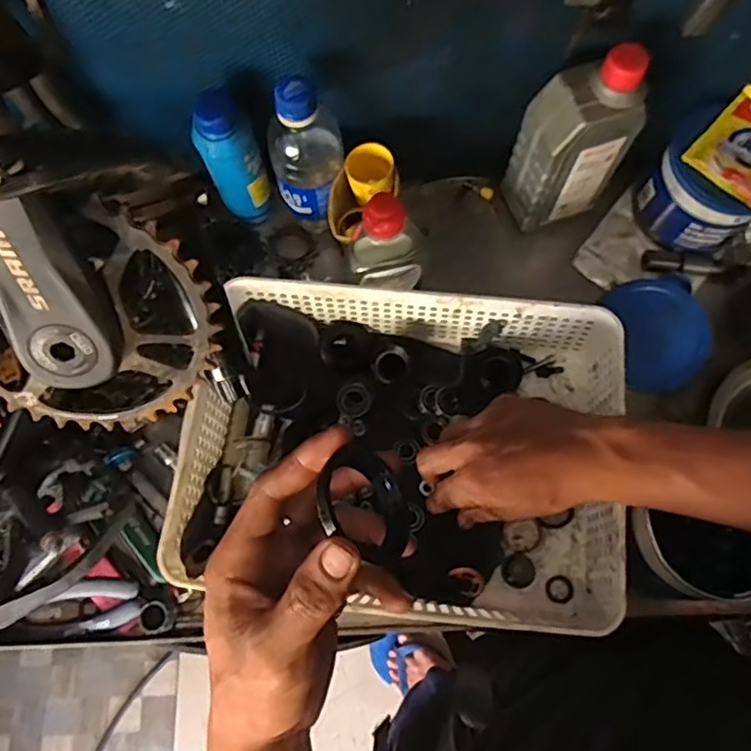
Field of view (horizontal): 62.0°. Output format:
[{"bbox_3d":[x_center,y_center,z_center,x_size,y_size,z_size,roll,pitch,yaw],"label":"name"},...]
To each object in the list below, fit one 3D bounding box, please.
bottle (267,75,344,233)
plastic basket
[{"bbox_3d":[-0.057,-0.181,0.536,0.060,0.161,0.054,-6,72,0],"label":"bottle"},{"bbox_3d":[0.021,0.057,0.506,0.326,0.089,0.246,7,73,4],"label":"plastic basket"}]

